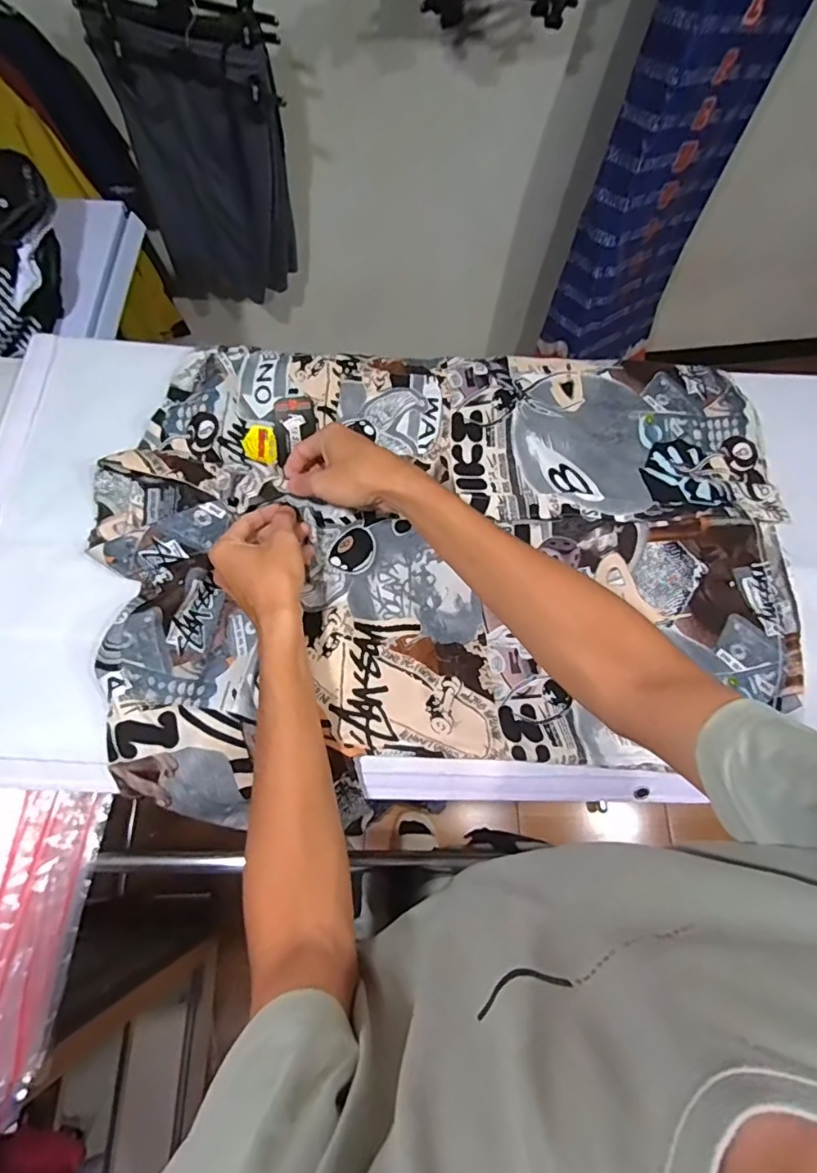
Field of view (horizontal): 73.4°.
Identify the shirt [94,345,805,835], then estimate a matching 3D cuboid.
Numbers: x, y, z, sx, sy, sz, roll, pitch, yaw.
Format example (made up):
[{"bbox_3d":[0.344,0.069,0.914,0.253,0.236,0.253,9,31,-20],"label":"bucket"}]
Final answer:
[{"bbox_3d":[0.046,-0.045,0.553,0.670,0.042,0.477,-1,69,-1],"label":"shirt"}]

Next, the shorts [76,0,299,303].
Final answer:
[{"bbox_3d":[-0.399,-0.856,1.148,0.297,0.514,0.095,6,69,2],"label":"shorts"}]

